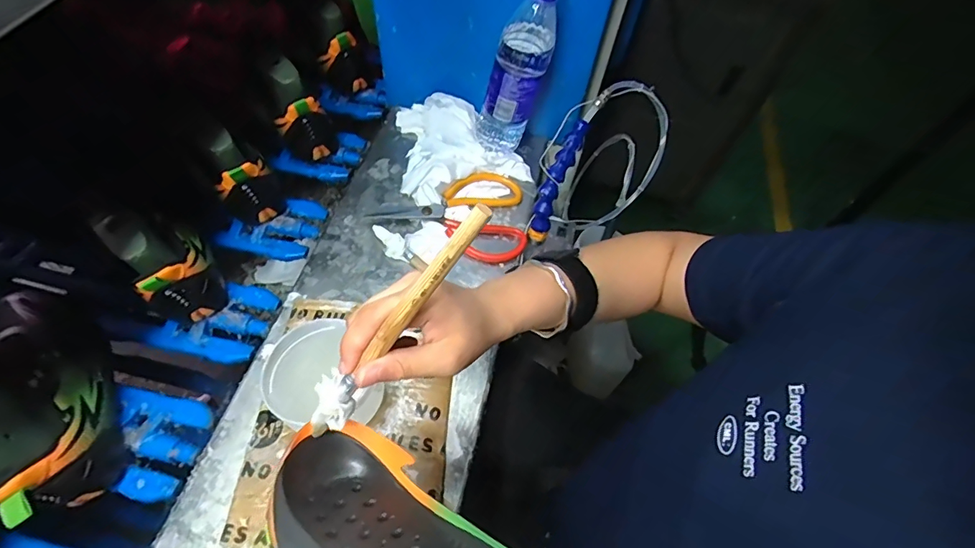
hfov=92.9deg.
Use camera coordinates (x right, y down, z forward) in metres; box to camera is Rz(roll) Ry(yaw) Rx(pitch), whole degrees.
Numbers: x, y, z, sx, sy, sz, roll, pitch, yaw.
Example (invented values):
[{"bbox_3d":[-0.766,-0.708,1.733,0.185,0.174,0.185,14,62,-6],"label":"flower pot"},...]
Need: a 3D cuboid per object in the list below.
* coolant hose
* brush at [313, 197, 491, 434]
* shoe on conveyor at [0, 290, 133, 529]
[{"bbox_3d":[0.082,-0.109,0.556,0.022,0.150,0.034,27,20,17],"label":"coolant hose"},{"bbox_3d":[-0.056,0.033,0.259,0.014,0.186,0.021,7,40,-51],"label":"brush"},{"bbox_3d":[-0.417,0.089,0.415,0.080,0.160,0.262,-33,67,-23],"label":"shoe on conveyor"}]

